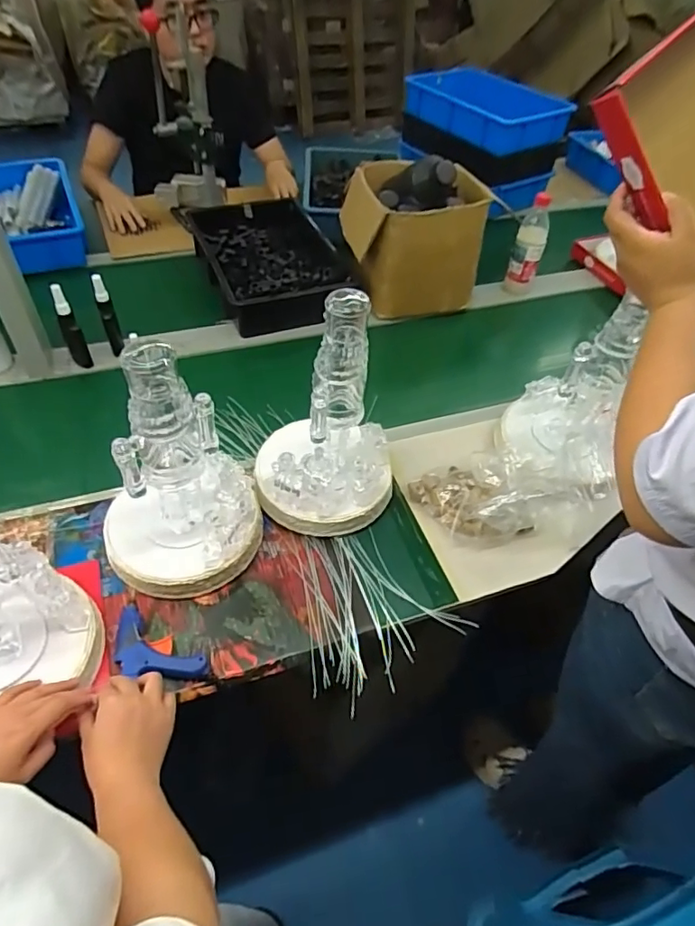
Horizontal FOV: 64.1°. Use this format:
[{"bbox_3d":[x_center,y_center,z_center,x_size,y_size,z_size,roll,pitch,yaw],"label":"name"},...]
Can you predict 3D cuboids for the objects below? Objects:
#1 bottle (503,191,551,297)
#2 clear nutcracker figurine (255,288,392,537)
[{"bbox_3d":[0.401,-0.468,1.240,0.067,0.226,0.072,18,50,11],"label":"bottle"},{"bbox_3d":[-0.019,-0.055,0.752,0.186,0.332,0.162,11,49,4],"label":"clear nutcracker figurine"}]

